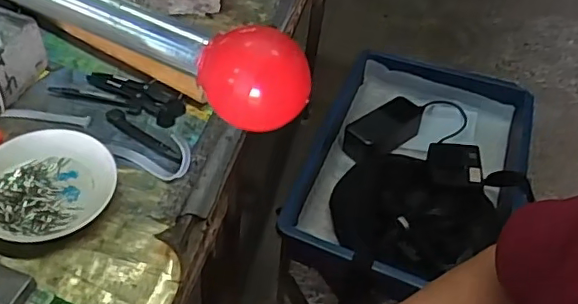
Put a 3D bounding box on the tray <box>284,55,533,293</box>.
[{"bbox_3d":[0.187,0.024,0.820,0.276,0.089,0.421,20,49,11],"label":"tray"}]

